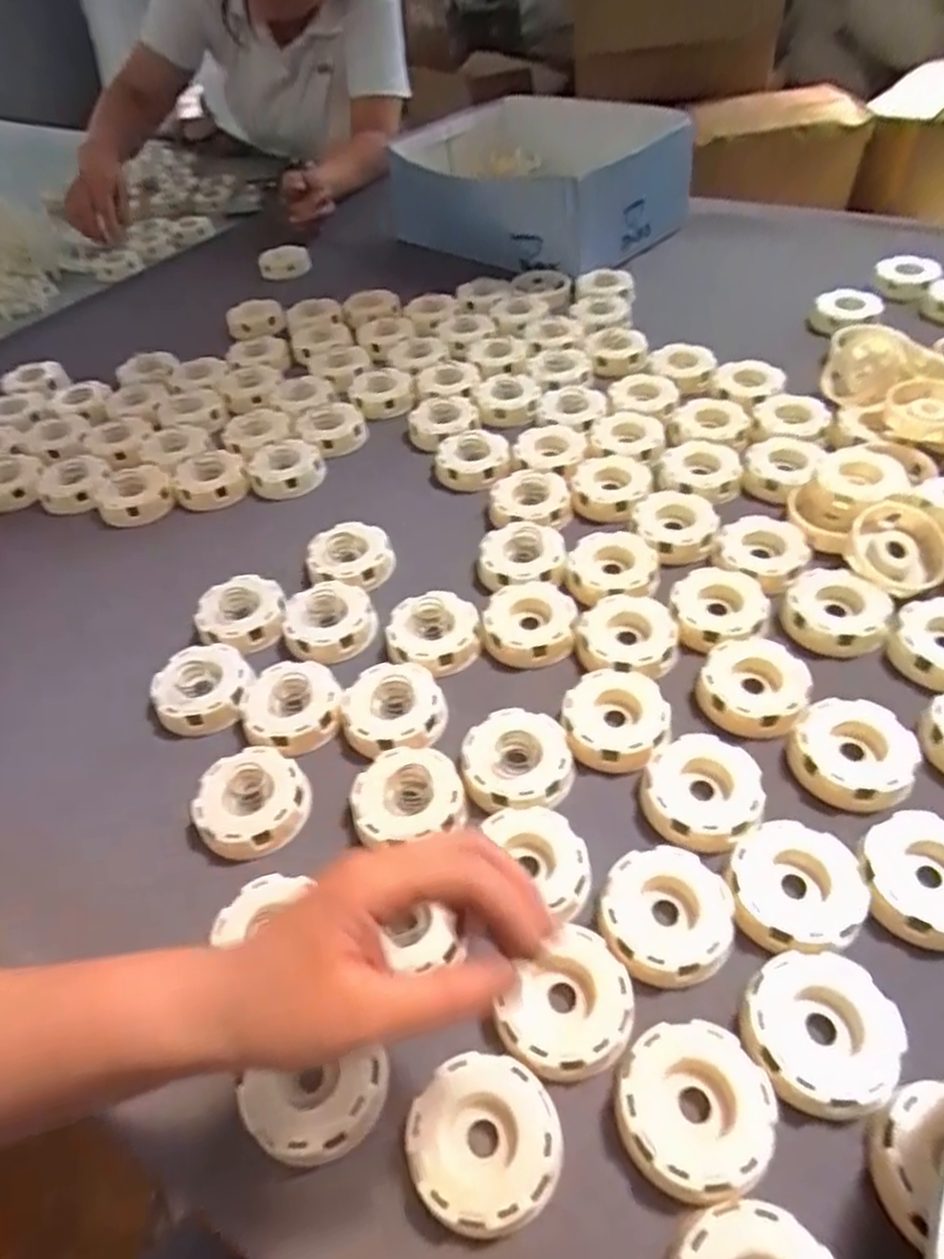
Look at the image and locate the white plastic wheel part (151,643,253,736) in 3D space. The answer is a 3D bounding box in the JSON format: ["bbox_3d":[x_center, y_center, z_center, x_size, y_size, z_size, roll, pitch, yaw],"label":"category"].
[{"bbox_3d":[-0.186,0.040,0.523,0.065,0.023,0.061,-4,47,4],"label":"white plastic wheel part"}]

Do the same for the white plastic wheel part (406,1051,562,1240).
[{"bbox_3d":[0.006,0.228,0.336,0.064,0.020,0.063,-4,47,4],"label":"white plastic wheel part"}]

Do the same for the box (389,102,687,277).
[{"bbox_3d":[0.082,-0.590,0.977,0.360,0.109,0.261,26,56,28],"label":"box"}]

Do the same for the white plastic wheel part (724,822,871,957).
[{"bbox_3d":[0.168,0.135,0.395,0.064,0.019,0.065,-4,47,4],"label":"white plastic wheel part"}]

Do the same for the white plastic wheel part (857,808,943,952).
[{"bbox_3d":[0.238,0.129,0.393,0.063,0.019,0.068,-4,47,4],"label":"white plastic wheel part"}]

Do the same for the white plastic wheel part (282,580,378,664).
[{"bbox_3d":[-0.106,-0.005,0.559,0.066,0.019,0.063,-4,47,4],"label":"white plastic wheel part"}]

